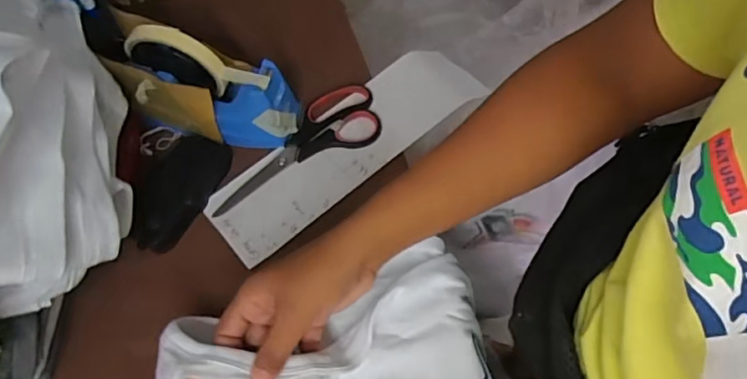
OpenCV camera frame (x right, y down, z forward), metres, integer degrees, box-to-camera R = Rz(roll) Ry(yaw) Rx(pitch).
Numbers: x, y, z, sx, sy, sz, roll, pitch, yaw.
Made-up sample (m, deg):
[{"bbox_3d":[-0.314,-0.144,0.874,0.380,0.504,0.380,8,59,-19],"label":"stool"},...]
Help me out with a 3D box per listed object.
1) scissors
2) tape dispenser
[{"bbox_3d":[-0.077,-0.045,0.509,0.175,0.009,0.068,-26,68,-10],"label":"scissors"},{"bbox_3d":[-0.149,-0.093,0.479,0.148,0.098,0.063,6,66,4],"label":"tape dispenser"}]

